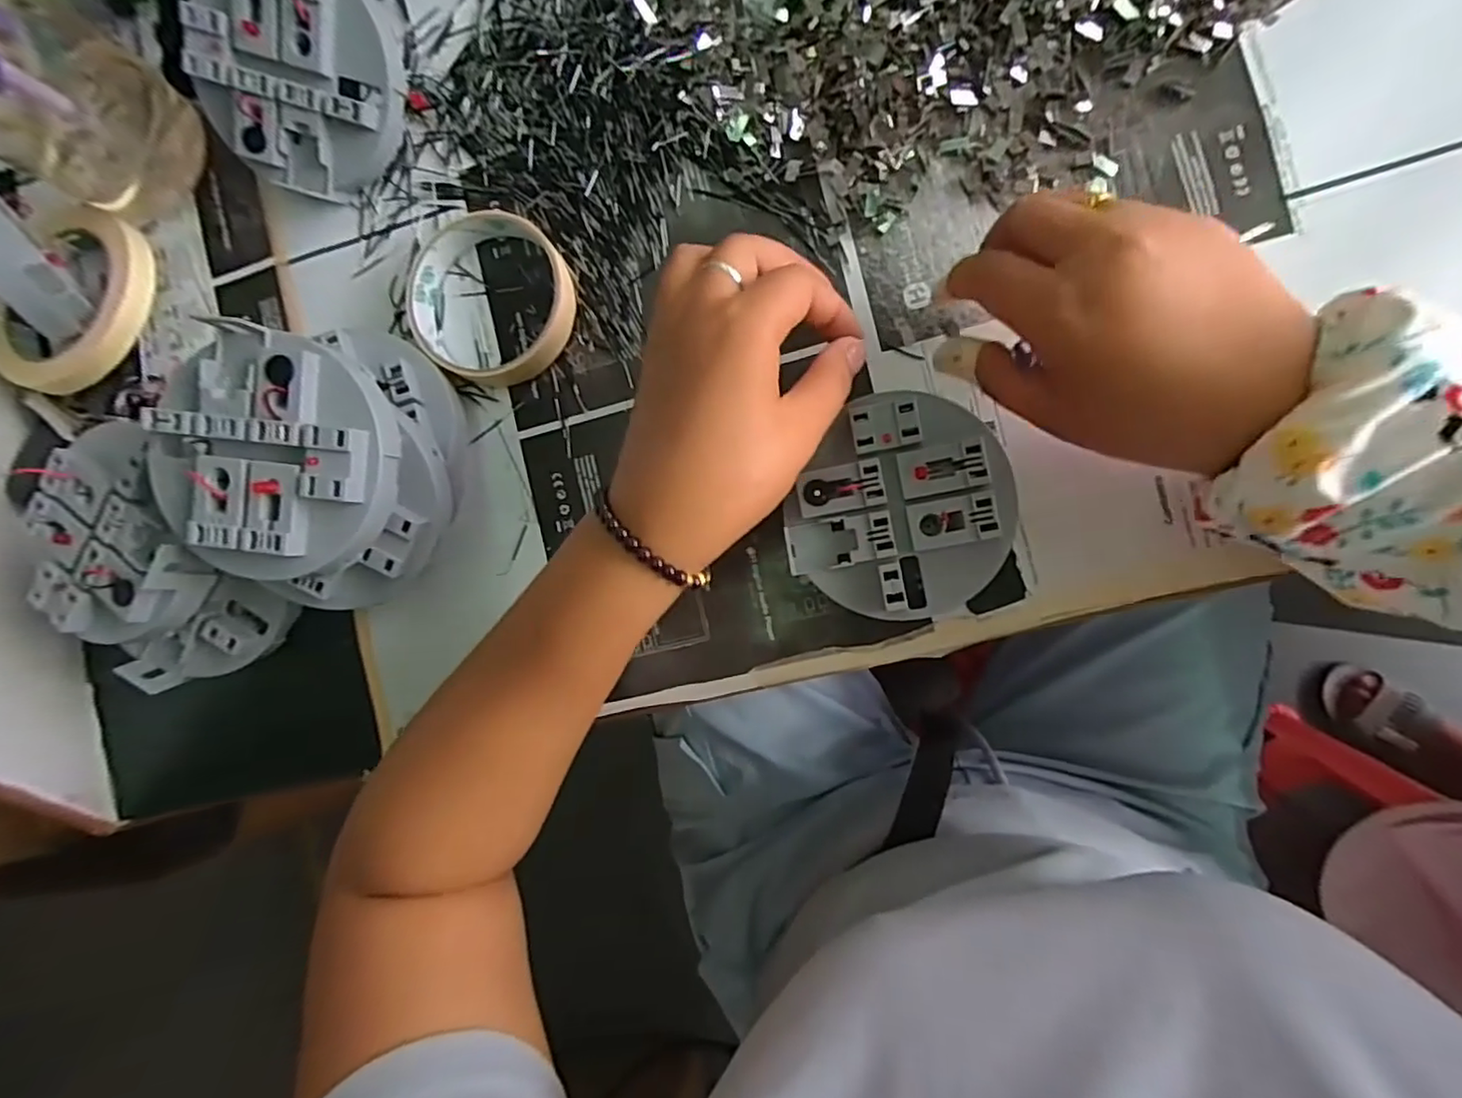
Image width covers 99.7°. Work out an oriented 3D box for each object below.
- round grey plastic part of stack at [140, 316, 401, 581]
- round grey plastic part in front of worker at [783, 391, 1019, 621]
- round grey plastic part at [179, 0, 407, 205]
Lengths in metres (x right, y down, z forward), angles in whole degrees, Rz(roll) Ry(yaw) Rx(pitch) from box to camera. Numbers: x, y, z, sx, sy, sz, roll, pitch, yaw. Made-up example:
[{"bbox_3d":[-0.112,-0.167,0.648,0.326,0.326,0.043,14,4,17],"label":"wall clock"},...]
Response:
[{"bbox_3d":[-0.192,-0.038,0.259,0.093,0.027,0.099,0,90,9],"label":"round grey plastic part of stack"},{"bbox_3d":[0.081,-0.017,0.286,0.093,0.024,0.098,0,91,8],"label":"round grey plastic part in front of worker"},{"bbox_3d":[-0.217,-0.238,0.312,0.098,0.033,0.095,-35,111,13],"label":"round grey plastic part"}]

